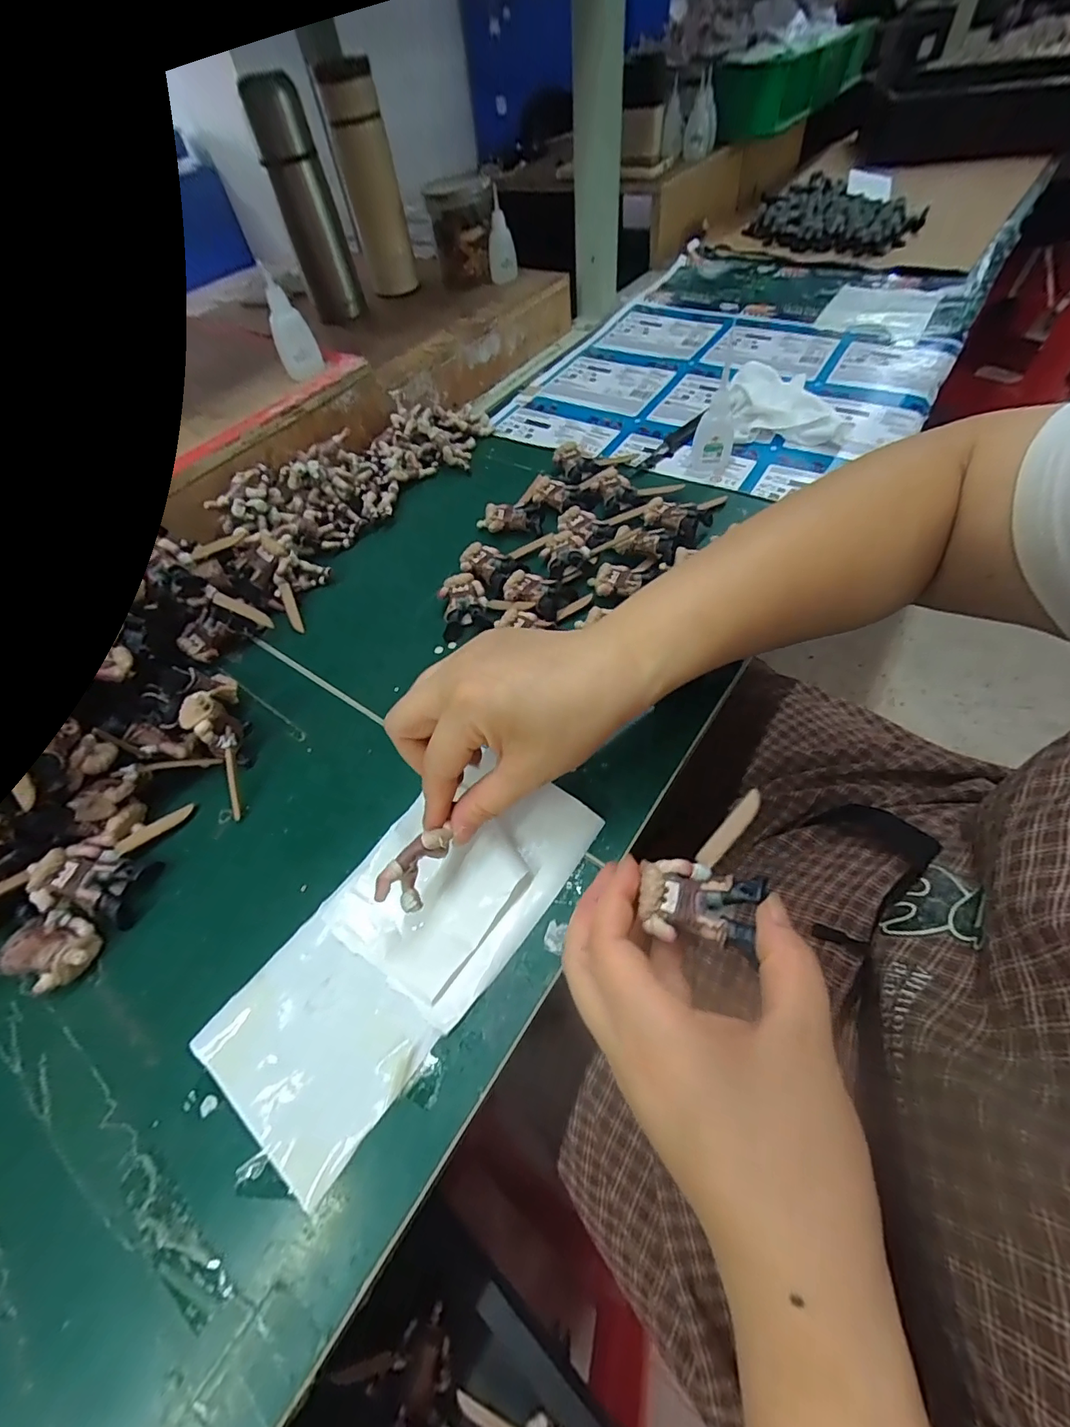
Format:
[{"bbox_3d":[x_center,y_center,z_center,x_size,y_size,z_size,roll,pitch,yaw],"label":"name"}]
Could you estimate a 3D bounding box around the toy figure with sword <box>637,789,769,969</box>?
[{"bbox_3d":[0.078,0.065,0.227,0.048,0.018,0.074,15,60,14],"label":"toy figure with sword"}]

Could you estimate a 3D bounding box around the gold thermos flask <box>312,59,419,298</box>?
[{"bbox_3d":[-0.193,-0.625,0.596,0.058,0.190,0.052,-16,57,-5],"label":"gold thermos flask"}]

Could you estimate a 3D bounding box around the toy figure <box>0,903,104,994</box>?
[{"bbox_3d":[-0.267,0.129,0.273,0.059,0.021,0.037,7,58,9],"label":"toy figure"}]

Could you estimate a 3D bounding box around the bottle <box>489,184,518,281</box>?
[{"bbox_3d":[-0.042,-0.591,0.621,0.034,0.082,0.025,-7,57,0],"label":"bottle"}]

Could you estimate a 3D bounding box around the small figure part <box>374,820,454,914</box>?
[{"bbox_3d":[-0.060,0.078,0.251,0.018,0.020,0.042,23,62,19],"label":"small figure part"}]

